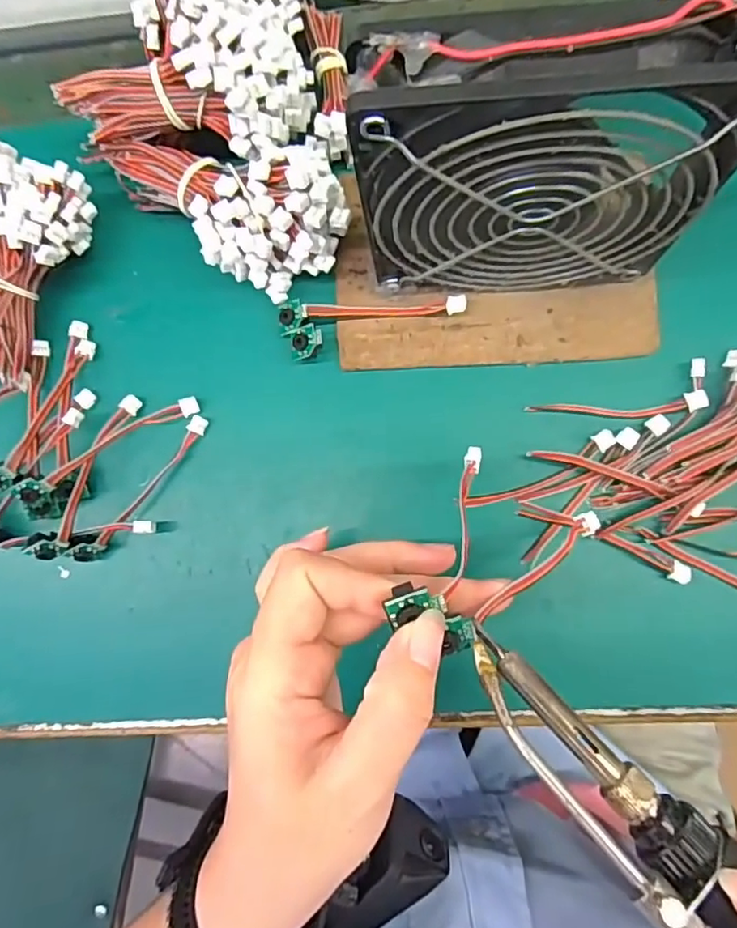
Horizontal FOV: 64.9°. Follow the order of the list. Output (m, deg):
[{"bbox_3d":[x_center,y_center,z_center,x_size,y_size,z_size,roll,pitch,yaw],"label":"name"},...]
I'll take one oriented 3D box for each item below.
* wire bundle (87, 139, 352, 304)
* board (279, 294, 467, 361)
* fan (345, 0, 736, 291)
[{"bbox_3d":[-0.067,-0.125,0.268,0.115,0.046,0.059,37,90,7],"label":"wire bundle"},{"bbox_3d":[0.001,-0.069,0.268,0.084,0.012,0.028,-12,84,5],"label":"board"},{"bbox_3d":[0.062,-0.098,0.207,0.124,0.129,0.028,-1,85,6],"label":"fan"}]

